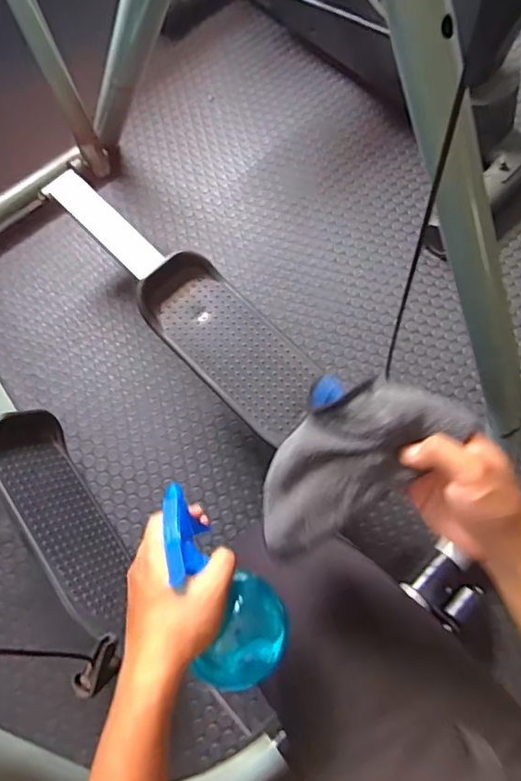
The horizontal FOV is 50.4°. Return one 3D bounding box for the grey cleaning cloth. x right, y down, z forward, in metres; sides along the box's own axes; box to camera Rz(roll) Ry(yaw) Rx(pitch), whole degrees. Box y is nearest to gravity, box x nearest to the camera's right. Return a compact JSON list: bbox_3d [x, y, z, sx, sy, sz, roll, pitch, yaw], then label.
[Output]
[{"bbox_3d":[0.060,0.056,0.458,0.094,0.067,0.202,52,124,14],"label":"grey cleaning cloth"}]

